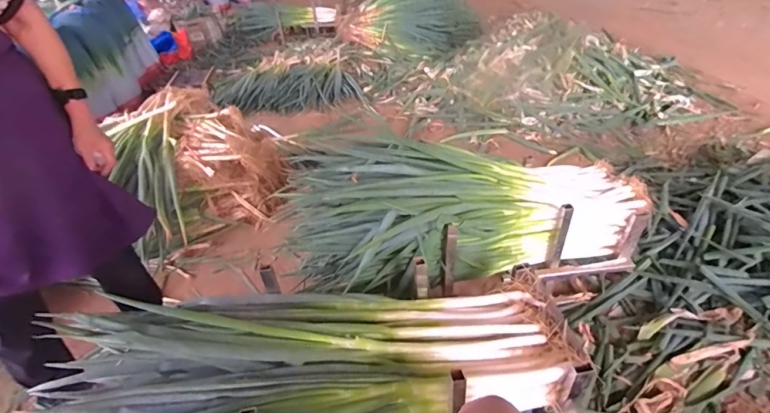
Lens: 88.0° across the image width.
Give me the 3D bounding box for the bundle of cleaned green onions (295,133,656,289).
[{"bbox_3d":[0.237,0.026,1.097,0.935,0.306,0.357,-4,38,1],"label":"bundle of cleaned green onions"}]

